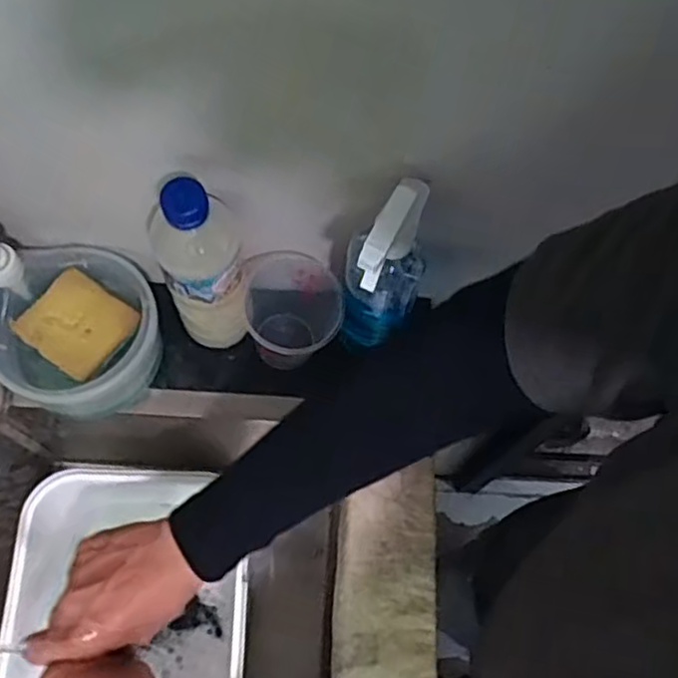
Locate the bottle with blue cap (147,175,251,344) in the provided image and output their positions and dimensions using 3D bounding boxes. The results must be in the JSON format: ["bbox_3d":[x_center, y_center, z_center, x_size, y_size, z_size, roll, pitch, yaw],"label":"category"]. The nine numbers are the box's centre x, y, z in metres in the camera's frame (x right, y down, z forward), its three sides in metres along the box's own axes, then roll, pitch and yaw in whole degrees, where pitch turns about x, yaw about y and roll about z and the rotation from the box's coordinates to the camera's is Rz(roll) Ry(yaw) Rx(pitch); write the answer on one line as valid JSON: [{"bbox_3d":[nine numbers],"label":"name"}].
[{"bbox_3d":[-0.108,-0.054,0.561,0.064,0.228,0.071,-17,69,-10],"label":"bottle with blue cap"}]

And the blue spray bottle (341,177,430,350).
[{"bbox_3d":[0.037,-0.050,0.549,0.053,0.200,0.085,15,68,4],"label":"blue spray bottle"}]

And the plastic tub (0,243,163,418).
[{"bbox_3d":[-0.232,-0.009,0.611,0.136,0.082,0.135,1,68,-2],"label":"plastic tub"}]

